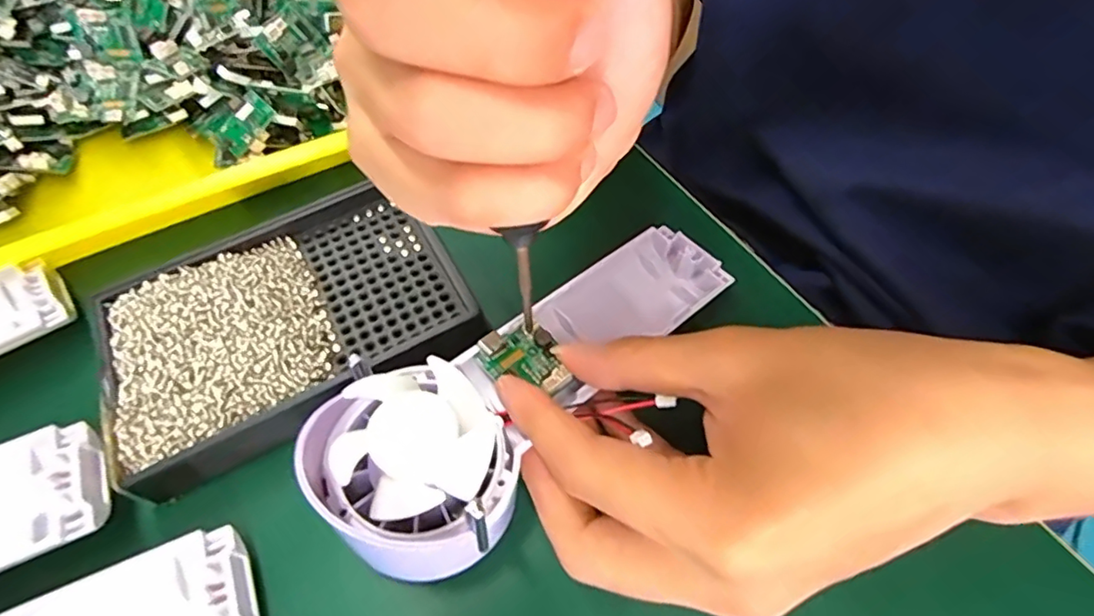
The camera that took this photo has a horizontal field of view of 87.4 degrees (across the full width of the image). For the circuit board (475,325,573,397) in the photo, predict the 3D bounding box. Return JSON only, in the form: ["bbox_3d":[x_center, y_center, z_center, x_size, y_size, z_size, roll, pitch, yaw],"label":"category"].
[{"bbox_3d":[-0.007,0.019,0.207,0.026,0.005,0.033,-37,65,-19],"label":"circuit board"}]

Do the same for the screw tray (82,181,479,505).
[{"bbox_3d":[-0.106,0.007,0.236,0.135,0.024,0.091,-29,62,-15],"label":"screw tray"}]

